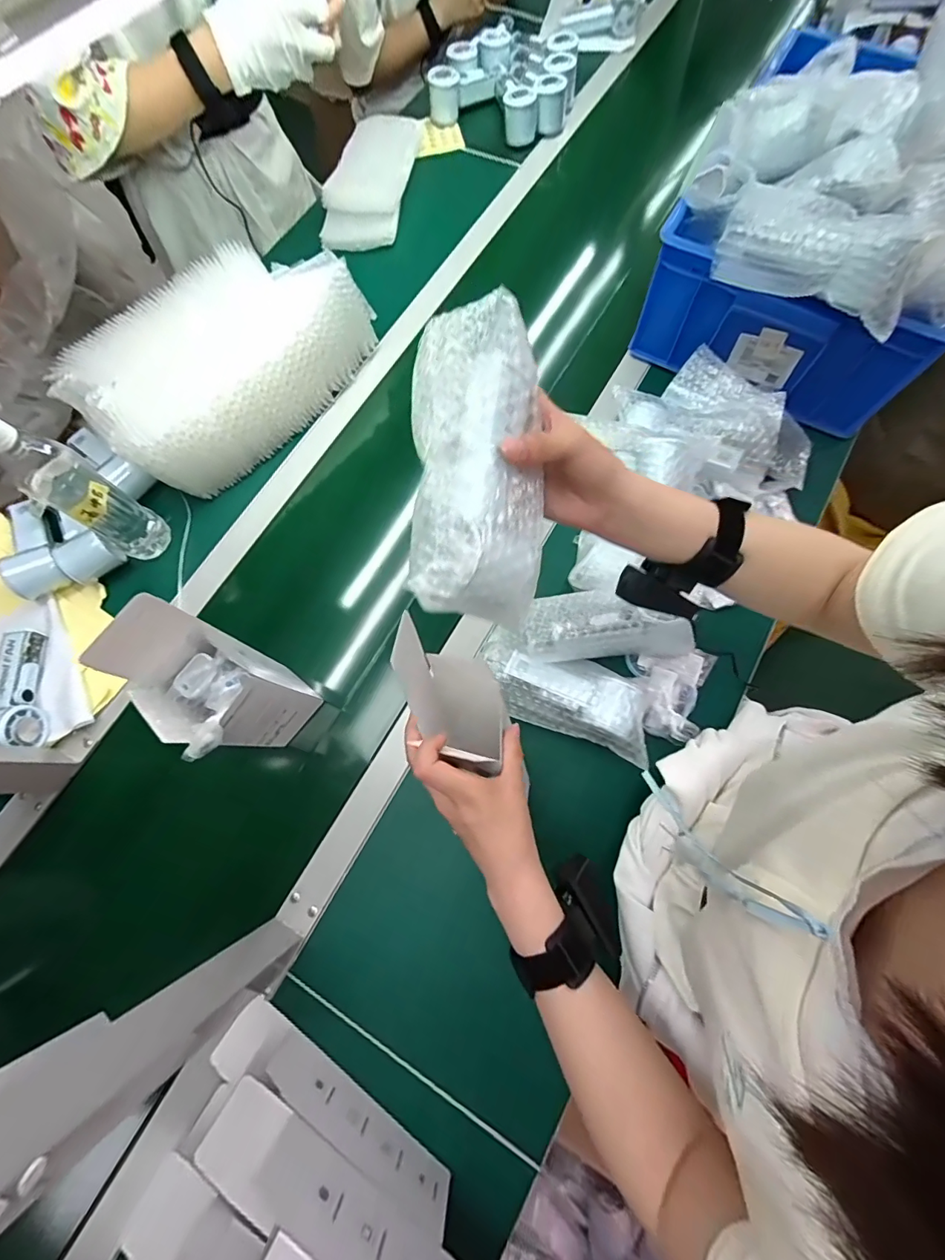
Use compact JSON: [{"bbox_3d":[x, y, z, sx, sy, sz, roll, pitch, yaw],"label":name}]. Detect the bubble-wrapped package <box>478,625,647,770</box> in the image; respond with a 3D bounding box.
[{"bbox_3d":[0.101,0.066,0.508,0.198,0.035,0.087,24,75,9],"label":"bubble-wrapped package"}]

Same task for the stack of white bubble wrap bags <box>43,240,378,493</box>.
[{"bbox_3d":[-0.336,-0.378,0.644,0.211,0.118,0.382,43,79,13],"label":"stack of white bubble wrap bags"}]

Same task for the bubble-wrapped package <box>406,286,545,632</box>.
[{"bbox_3d":[0.003,-0.103,0.285,0.079,0.044,0.190,0,90,2],"label":"bubble-wrapped package"}]

